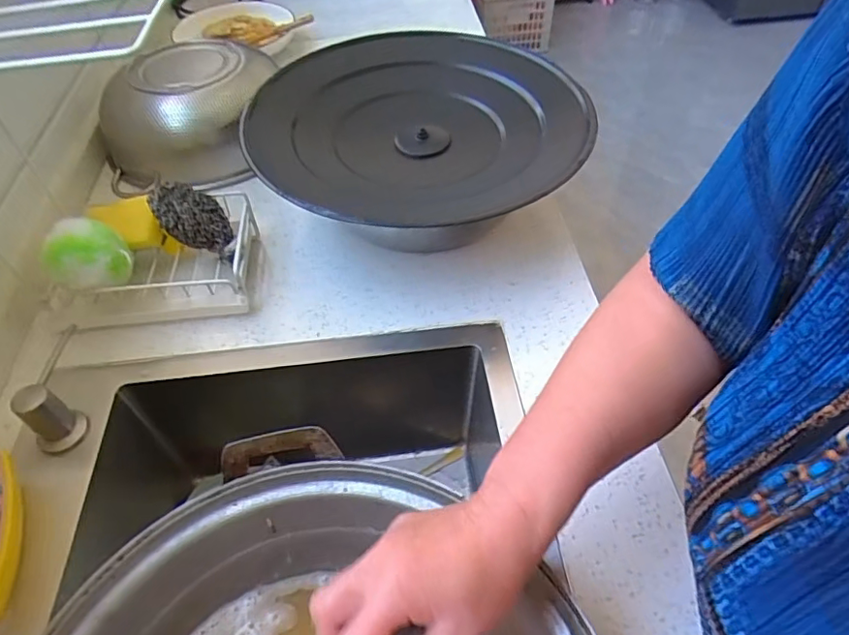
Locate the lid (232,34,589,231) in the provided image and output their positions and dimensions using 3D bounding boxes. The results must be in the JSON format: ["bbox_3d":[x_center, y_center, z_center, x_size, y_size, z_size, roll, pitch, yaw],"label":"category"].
[{"bbox_3d":[-0.020,-0.210,0.602,0.329,0.059,0.338,2,50,-3],"label":"lid"}]

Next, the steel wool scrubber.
[{"bbox_3d":[-0.237,-0.103,0.565,0.063,0.053,0.069,-24,53,-17],"label":"steel wool scrubber"}]

